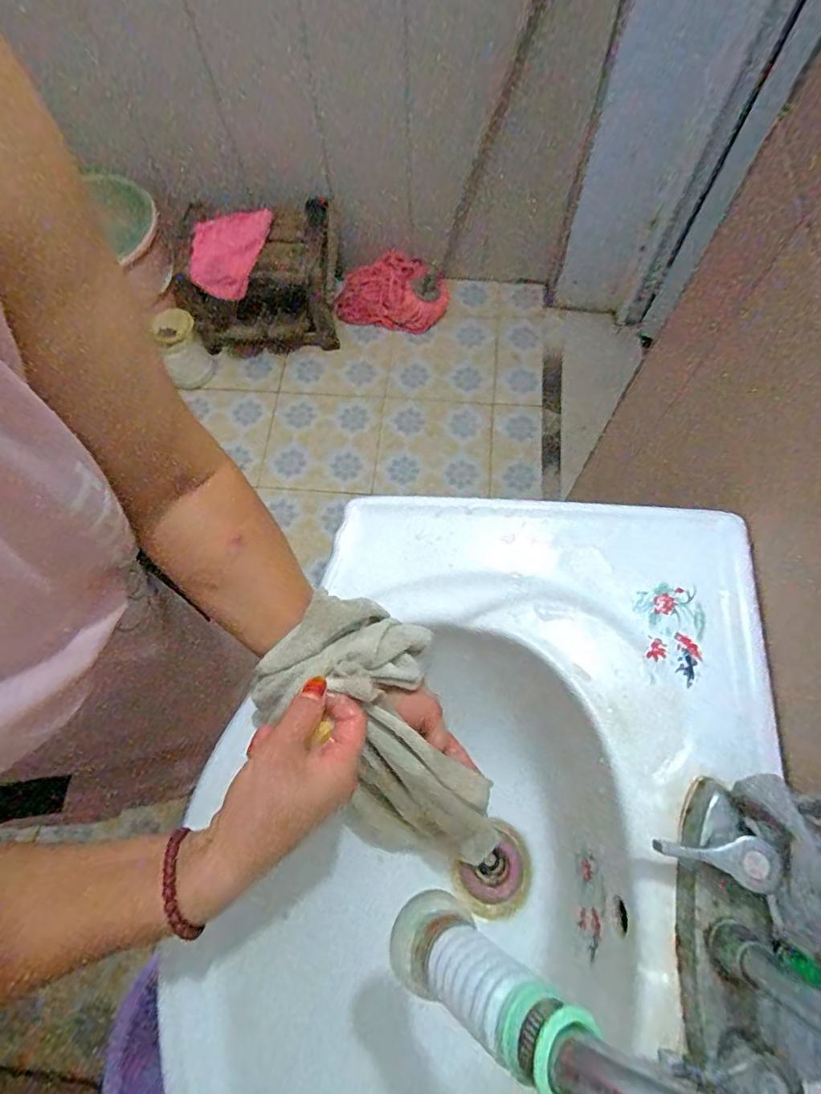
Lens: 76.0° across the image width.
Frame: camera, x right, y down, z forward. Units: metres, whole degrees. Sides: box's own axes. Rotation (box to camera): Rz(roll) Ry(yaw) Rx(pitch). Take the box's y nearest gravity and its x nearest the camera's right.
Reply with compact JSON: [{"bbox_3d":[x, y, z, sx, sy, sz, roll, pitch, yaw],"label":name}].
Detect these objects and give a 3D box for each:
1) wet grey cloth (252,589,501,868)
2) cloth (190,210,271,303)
[{"bbox_3d":[-0.018,0.156,0.393,0.122,0.079,0.253,-26,110,-8],"label":"wet grey cloth"},{"bbox_3d":[-0.458,-0.754,1.314,0.147,0.047,0.244,22,85,-31],"label":"cloth"}]

